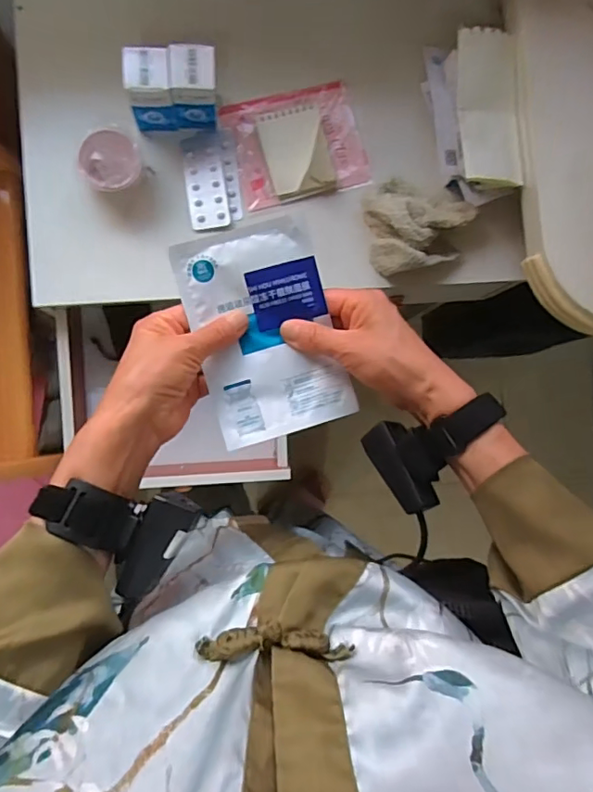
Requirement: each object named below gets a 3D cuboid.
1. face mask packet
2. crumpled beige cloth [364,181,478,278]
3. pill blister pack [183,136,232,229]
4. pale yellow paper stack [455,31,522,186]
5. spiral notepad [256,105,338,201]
[{"bbox_3d":[-0.024,-0.049,0.412,0.105,0.013,0.158,-16,94,-5],"label":"face mask packet"},{"bbox_3d":[0.149,-0.205,0.629,0.127,0.042,0.105,-10,87,-8],"label":"crumpled beige cloth"},{"bbox_3d":[-0.107,-0.251,0.621,0.045,0.004,0.110,-9,87,-8],"label":"pill blister pack"},{"bbox_3d":[0.217,-0.324,0.599,0.073,0.034,0.167,-3,87,-7],"label":"pale yellow paper stack"},{"bbox_3d":[0.003,-0.289,0.621,0.077,0.029,0.100,-17,88,-8],"label":"spiral notepad"}]

